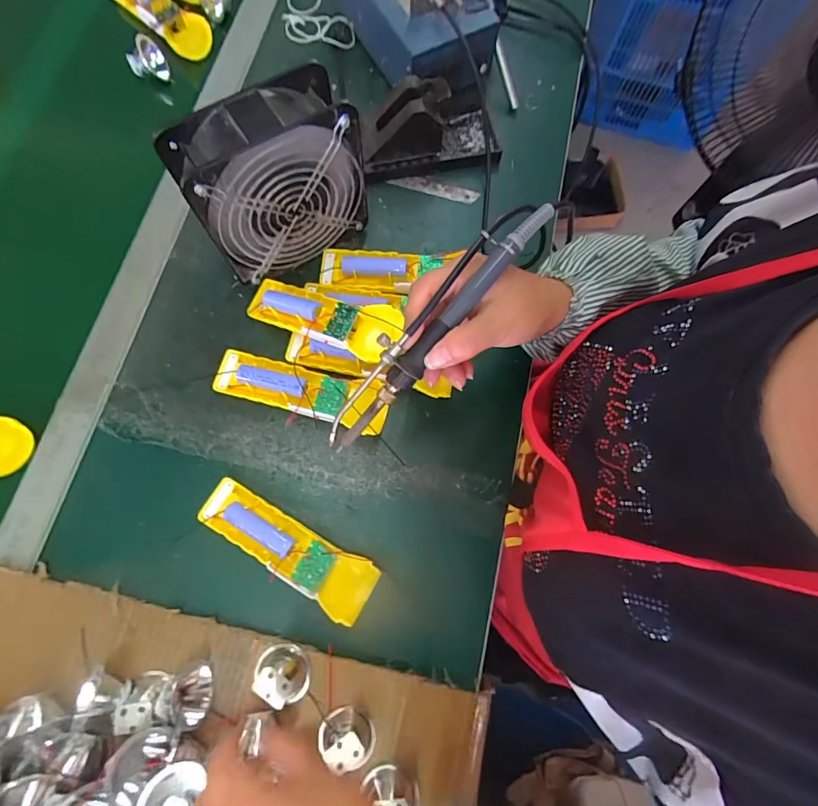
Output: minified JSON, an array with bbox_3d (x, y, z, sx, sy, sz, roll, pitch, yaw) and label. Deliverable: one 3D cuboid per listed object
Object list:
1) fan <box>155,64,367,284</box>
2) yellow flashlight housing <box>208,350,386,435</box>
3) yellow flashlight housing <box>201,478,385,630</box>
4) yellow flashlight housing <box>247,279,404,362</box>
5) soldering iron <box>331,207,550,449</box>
[{"bbox_3d":[-0.116,-0.191,0.381,0.146,0.151,0.059,-31,78,-10],"label":"fan"},{"bbox_3d":[-0.102,-0.011,0.395,0.164,0.033,0.049,13,74,2],"label":"yellow flashlight housing"},{"bbox_3d":[-0.104,0.122,0.360,0.160,0.031,0.047,31,75,6],"label":"yellow flashlight housing"},{"bbox_3d":[-0.079,-0.078,0.382,0.158,0.022,0.049,20,74,22],"label":"yellow flashlight housing"},{"bbox_3d":[0.012,-0.047,0.265,0.025,0.022,0.201,43,100,10],"label":"soldering iron"}]

